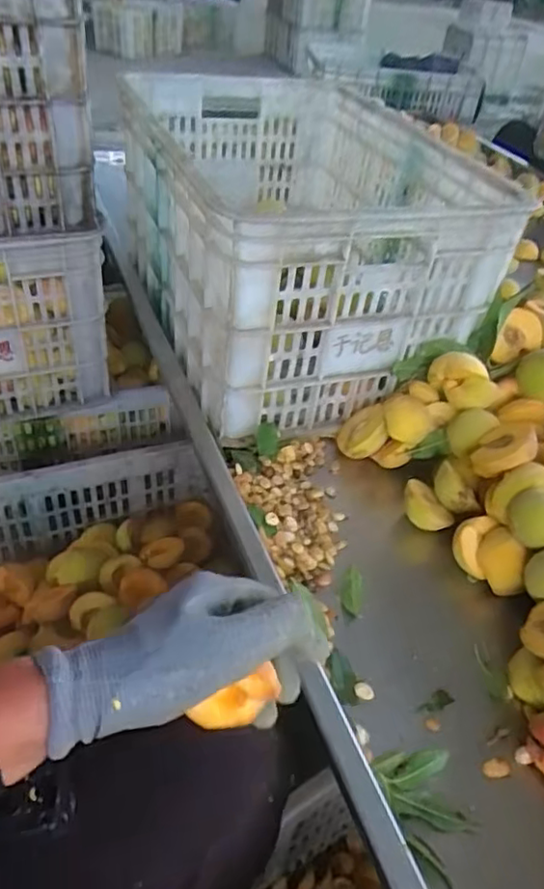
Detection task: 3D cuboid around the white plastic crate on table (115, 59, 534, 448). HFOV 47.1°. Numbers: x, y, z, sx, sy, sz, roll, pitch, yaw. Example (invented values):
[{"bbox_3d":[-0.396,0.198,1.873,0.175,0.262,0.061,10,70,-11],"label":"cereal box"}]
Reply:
[{"bbox_3d":[0.011,-0.306,0.846,0.345,0.240,0.549,-10,44,-19],"label":"white plastic crate on table"}]

